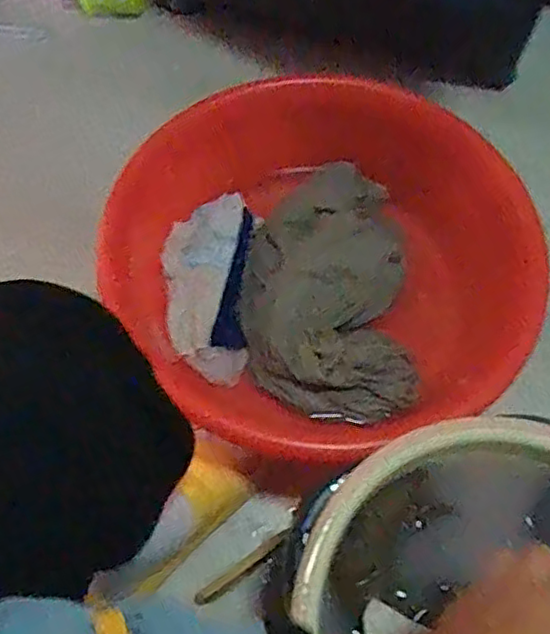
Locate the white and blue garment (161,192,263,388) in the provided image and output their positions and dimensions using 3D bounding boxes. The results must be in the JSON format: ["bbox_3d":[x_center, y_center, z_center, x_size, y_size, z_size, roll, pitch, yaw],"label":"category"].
[{"bbox_3d":[-0.085,-0.042,0.799,0.111,0.052,0.252,2,78,-1],"label":"white and blue garment"}]

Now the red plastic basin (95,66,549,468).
[{"bbox_3d":[0.061,-0.090,0.797,0.489,0.146,0.423,-28,68,-14],"label":"red plastic basin"}]

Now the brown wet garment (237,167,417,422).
[{"bbox_3d":[0.062,-0.046,0.792,0.206,0.082,0.343,-2,64,-3],"label":"brown wet garment"}]

